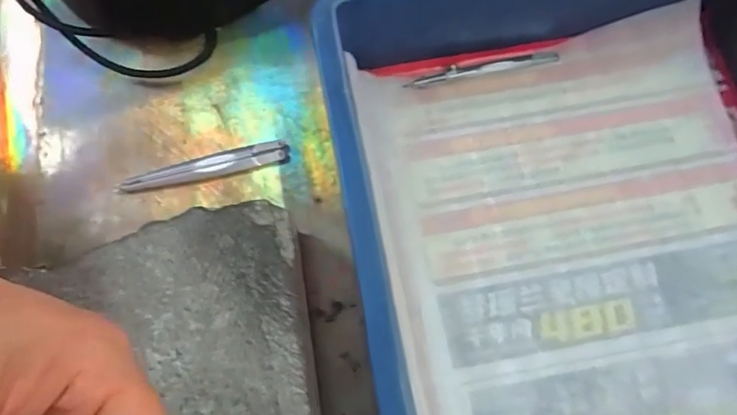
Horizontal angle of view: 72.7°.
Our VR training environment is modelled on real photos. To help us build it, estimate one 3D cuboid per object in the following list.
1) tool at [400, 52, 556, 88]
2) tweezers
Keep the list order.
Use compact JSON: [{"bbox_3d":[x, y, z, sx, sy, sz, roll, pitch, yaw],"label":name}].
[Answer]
[{"bbox_3d":[0.077,-0.094,0.338,0.107,0.004,0.010,-10,73,-2],"label":"tool"},{"bbox_3d":[-0.107,-0.025,0.324,0.107,0.004,0.014,-15,73,-4],"label":"tweezers"}]

